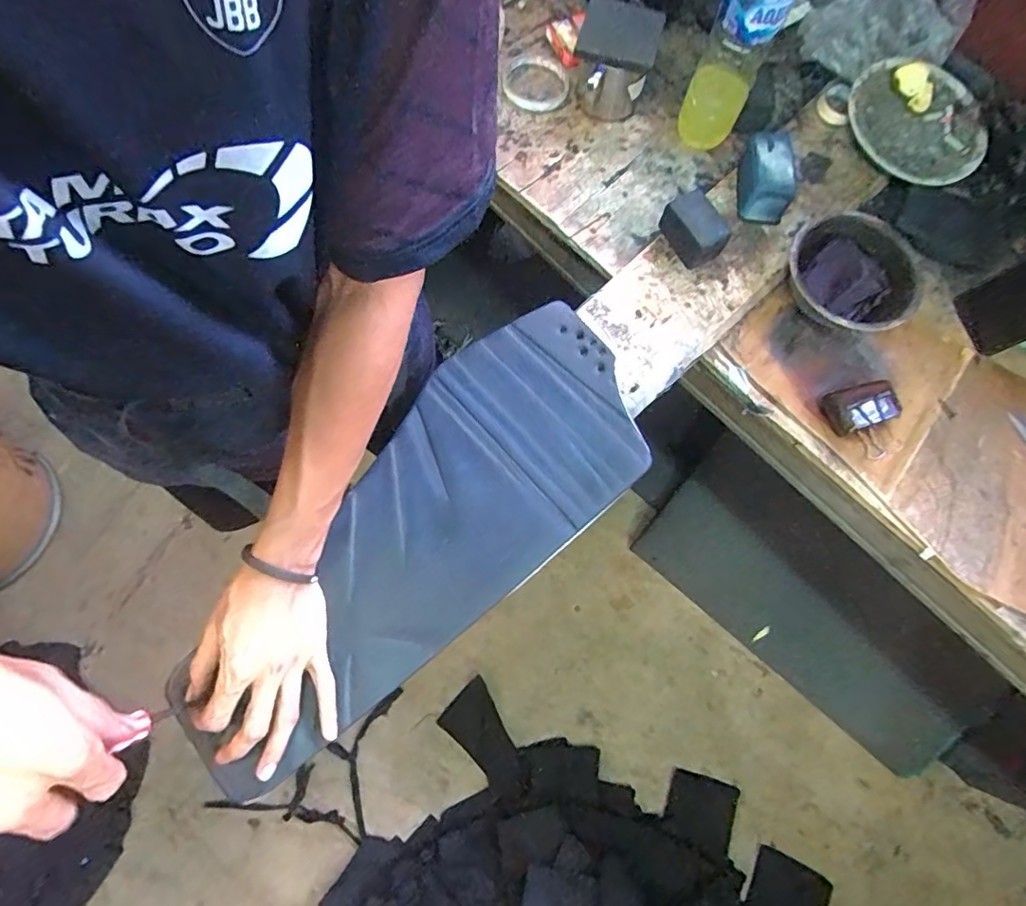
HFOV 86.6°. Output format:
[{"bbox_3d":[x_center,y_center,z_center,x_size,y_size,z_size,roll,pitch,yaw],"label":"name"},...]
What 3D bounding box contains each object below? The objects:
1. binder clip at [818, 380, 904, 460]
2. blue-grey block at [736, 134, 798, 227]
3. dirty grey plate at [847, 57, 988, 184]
[{"bbox_3d":[0.367,-0.036,0.560,0.070,0.025,0.077,-16,75,-7],"label":"binder clip"},{"bbox_3d":[0.280,-0.307,0.604,0.052,0.042,0.086,4,74,-2],"label":"blue-grey block"},{"bbox_3d":[0.471,-0.387,0.641,0.161,0.031,0.166,11,75,3],"label":"dirty grey plate"}]

